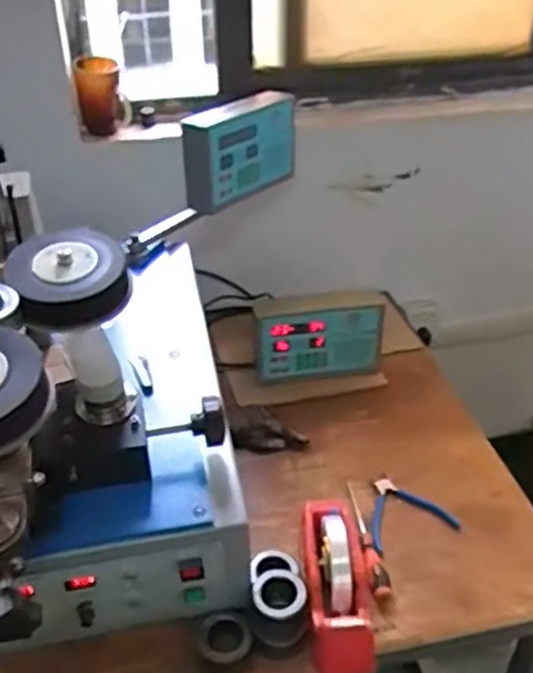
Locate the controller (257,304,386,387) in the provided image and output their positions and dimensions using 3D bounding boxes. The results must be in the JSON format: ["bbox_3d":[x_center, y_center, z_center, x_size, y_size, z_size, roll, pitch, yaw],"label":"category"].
[{"bbox_3d":[0.096,0.014,1.291,0.229,0.133,0.039,-4,37,-6],"label":"controller"}]

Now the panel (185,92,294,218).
[{"bbox_3d":[-0.032,-0.334,1.274,0.058,0.151,0.255,29,46,33],"label":"panel"}]

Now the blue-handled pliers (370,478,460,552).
[{"bbox_3d":[0.203,0.257,1.073,0.136,0.013,0.120,-11,38,-15],"label":"blue-handled pliers"}]

